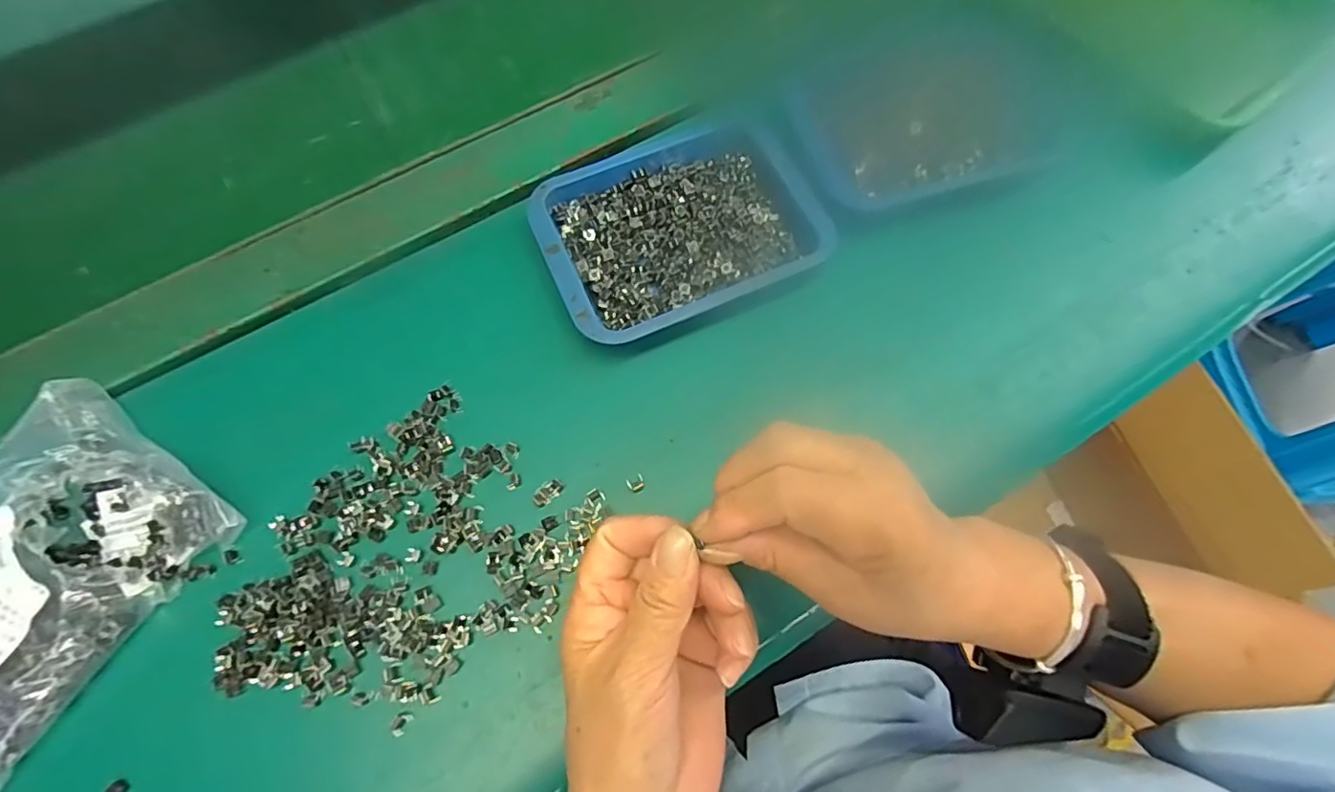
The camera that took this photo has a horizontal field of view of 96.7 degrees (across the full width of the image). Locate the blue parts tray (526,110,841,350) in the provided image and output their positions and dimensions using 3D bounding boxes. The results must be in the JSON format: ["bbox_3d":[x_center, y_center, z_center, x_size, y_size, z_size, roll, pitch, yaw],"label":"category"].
[{"bbox_3d":[0.010,-0.102,0.356,0.166,0.022,0.119,-24,70,-10],"label":"blue parts tray"}]

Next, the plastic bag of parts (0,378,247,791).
[{"bbox_3d":[-0.301,0.075,0.275,0.123,0.036,0.138,33,71,13],"label":"plastic bag of parts"}]

